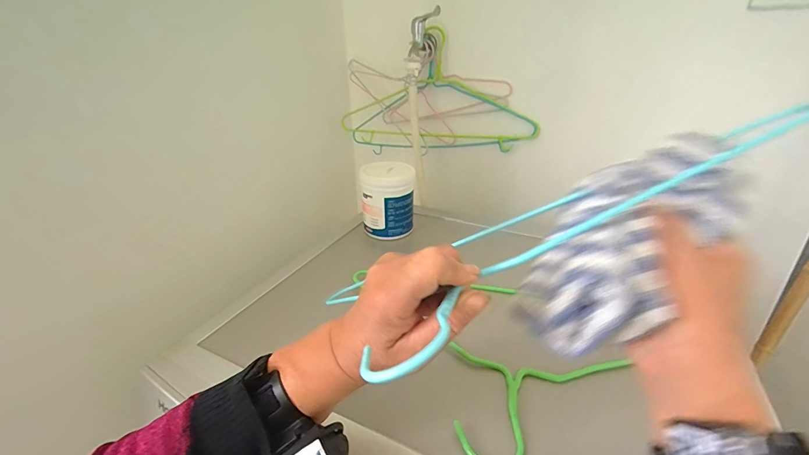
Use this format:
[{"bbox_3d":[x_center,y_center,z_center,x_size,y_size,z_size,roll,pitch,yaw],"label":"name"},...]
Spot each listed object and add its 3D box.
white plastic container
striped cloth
[{"bbox_3d":[-0.029,-0.052,0.642,0.096,0.108,0.087,-2,28,-3],"label":"white plastic container"},{"bbox_3d":[0.151,0.008,0.253,0.170,0.060,0.090,-48,42,-7],"label":"striped cloth"}]

